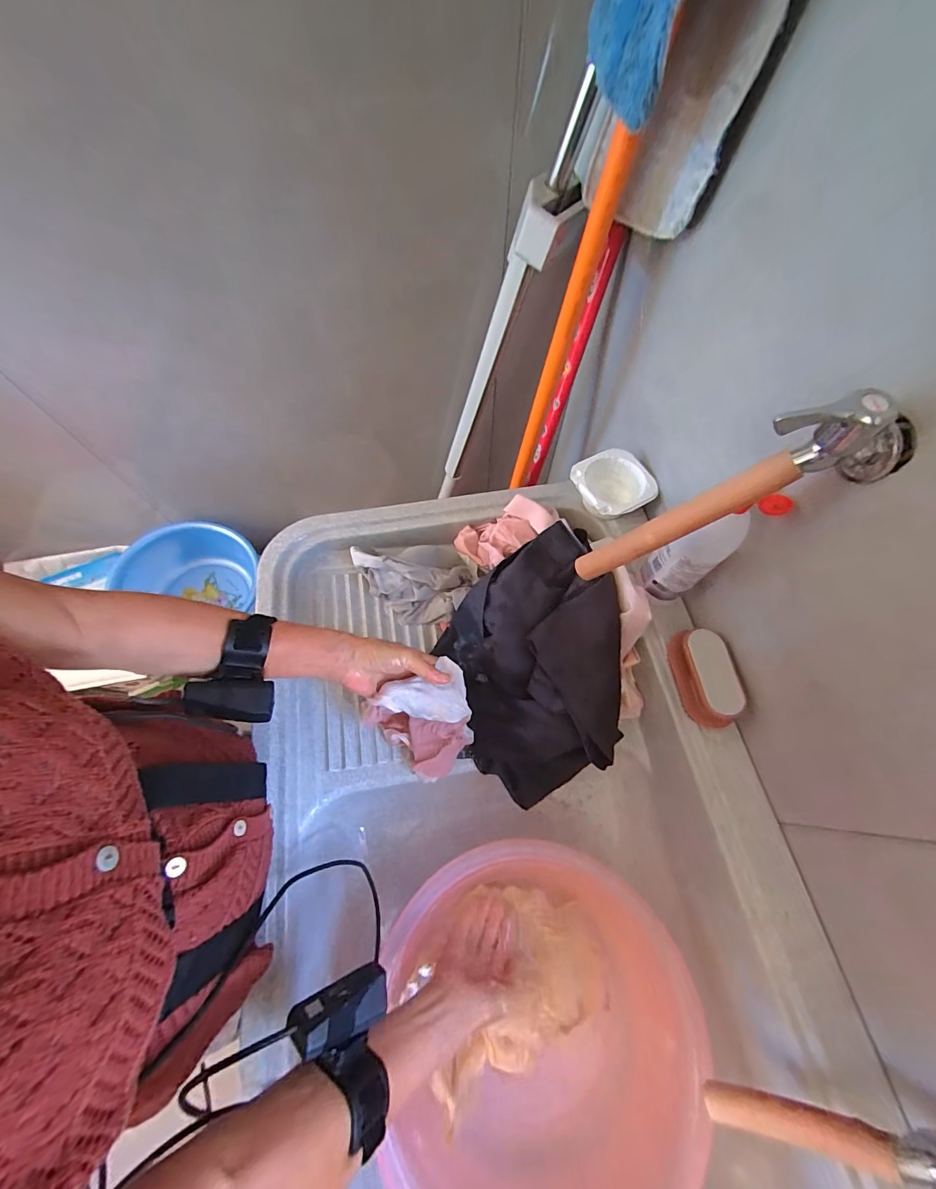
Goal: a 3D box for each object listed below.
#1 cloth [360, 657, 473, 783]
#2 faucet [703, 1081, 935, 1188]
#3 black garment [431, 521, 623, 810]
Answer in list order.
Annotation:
[{"bbox_3d":[-0.049,0.146,0.488,0.119,0.102,0.113,-32,69,-14],"label":"cloth"},{"bbox_3d":[0.280,0.410,0.308,0.196,0.097,0.039,-26,60,33],"label":"faucet"},{"bbox_3d":[0.087,0.091,0.527,0.211,0.137,0.278,-14,66,-6],"label":"black garment"}]

